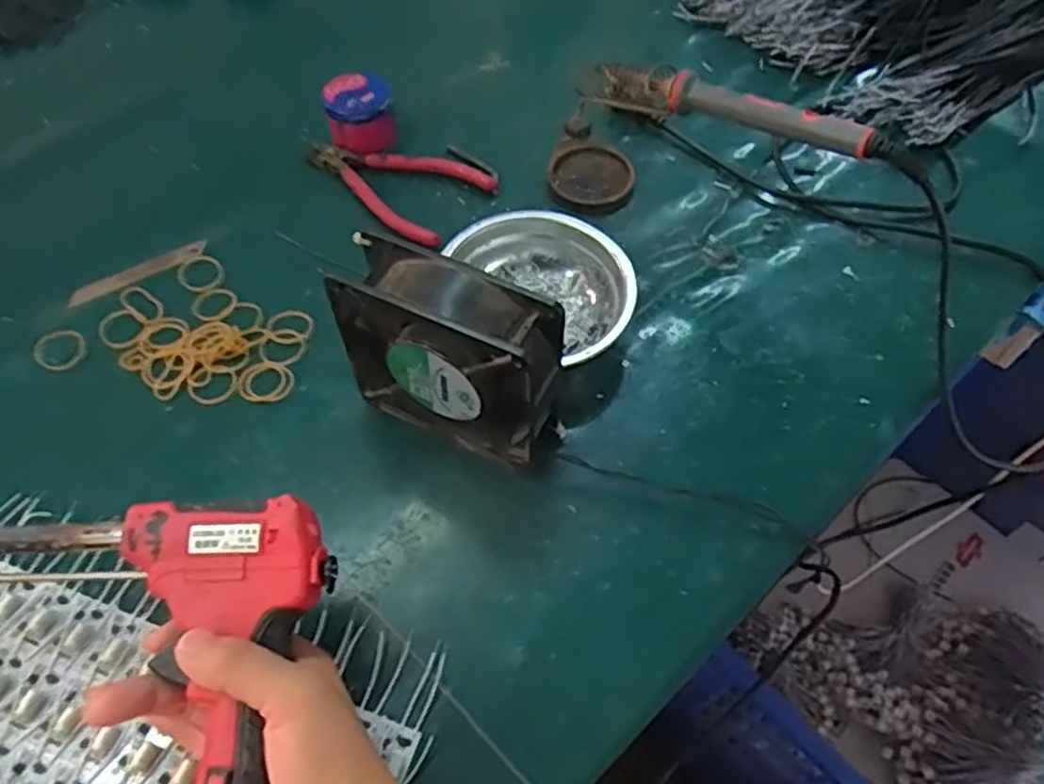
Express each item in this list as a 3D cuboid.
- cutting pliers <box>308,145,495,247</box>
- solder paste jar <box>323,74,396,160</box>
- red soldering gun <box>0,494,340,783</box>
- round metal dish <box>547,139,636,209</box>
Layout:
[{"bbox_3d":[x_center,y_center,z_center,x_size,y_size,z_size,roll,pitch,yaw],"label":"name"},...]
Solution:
[{"bbox_3d":[-0.099,-0.173,0.585,0.136,0.013,0.083,35,63,19],"label":"cutting pliers"},{"bbox_3d":[-0.130,-0.223,0.592,0.051,0.045,0.048,1,57,-1],"label":"solder paste jar"},{"bbox_3d":[-0.157,0.095,0.331,0.203,0.040,0.130,39,66,21],"label":"red soldering gun"},{"bbox_3d":[0.055,-0.173,0.582,0.060,0.012,0.066,1,57,-1],"label":"round metal dish"}]

